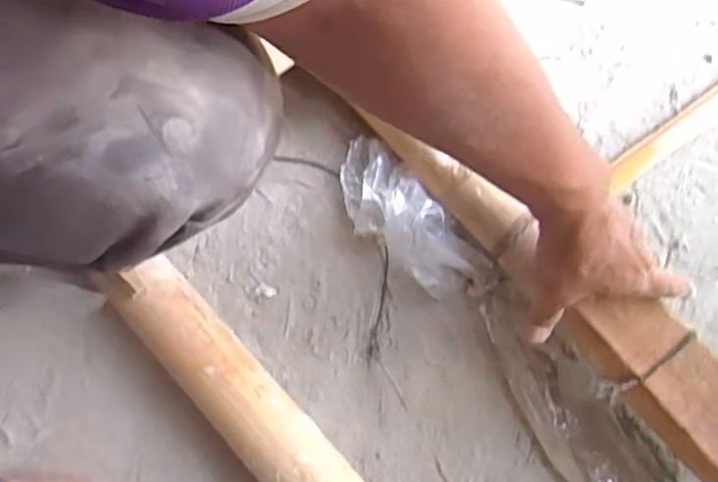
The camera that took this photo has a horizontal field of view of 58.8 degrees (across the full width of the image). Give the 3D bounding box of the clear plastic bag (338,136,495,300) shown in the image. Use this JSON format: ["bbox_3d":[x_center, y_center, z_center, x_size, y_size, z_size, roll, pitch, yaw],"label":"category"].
[{"bbox_3d":[0.043,-0.018,0.596,0.066,0.057,0.177,-42,79,-10],"label":"clear plastic bag"}]

